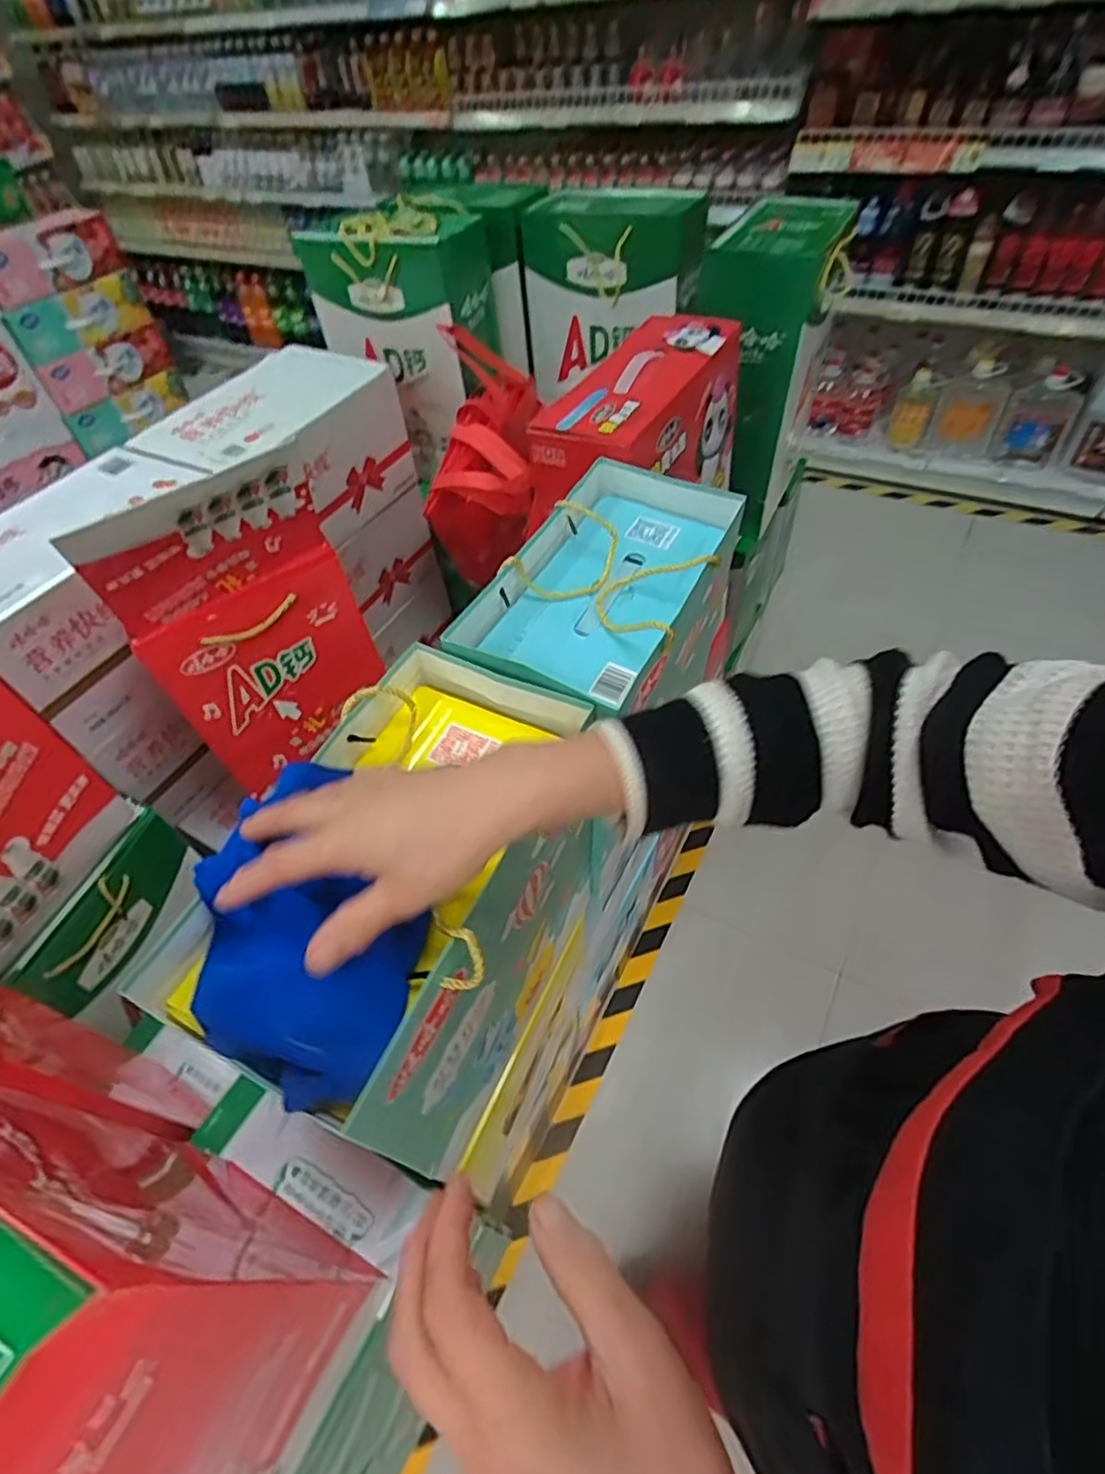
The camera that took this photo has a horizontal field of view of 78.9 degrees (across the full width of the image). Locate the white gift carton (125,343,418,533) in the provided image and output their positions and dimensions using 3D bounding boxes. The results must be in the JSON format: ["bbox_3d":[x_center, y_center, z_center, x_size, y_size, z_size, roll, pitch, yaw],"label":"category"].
[{"bbox_3d":[-0.419,-0.442,1.066,0.210,0.193,0.346,21,56,22],"label":"white gift carton"}]

